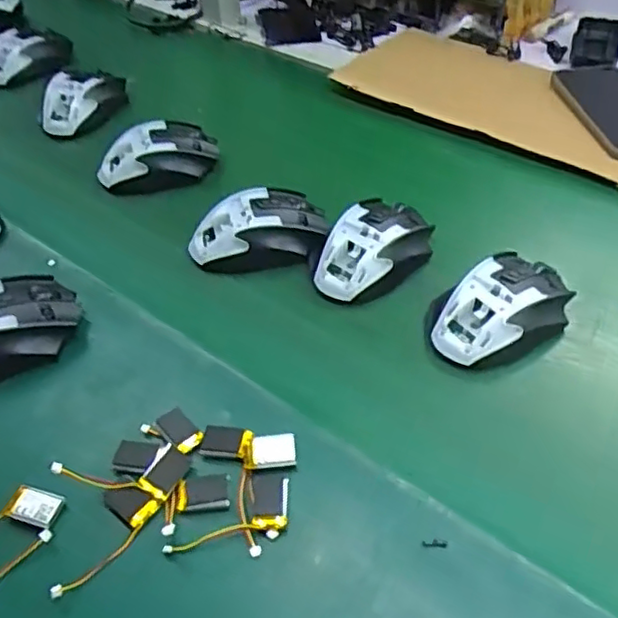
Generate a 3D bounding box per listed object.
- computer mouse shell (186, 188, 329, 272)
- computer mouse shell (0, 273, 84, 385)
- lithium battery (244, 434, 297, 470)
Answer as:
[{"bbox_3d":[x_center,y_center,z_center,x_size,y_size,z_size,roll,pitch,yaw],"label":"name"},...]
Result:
[{"bbox_3d":[-0.045,-0.069,0.548,0.116,0.036,0.070,-10,46,-5],"label":"computer mouse shell"},{"bbox_3d":[-0.225,0.017,0.470,0.068,0.042,0.114,32,56,31],"label":"computer mouse shell"},{"bbox_3d":[-0.024,0.089,0.407,0.032,0.009,0.021,-6,45,-1],"label":"lithium battery"}]

